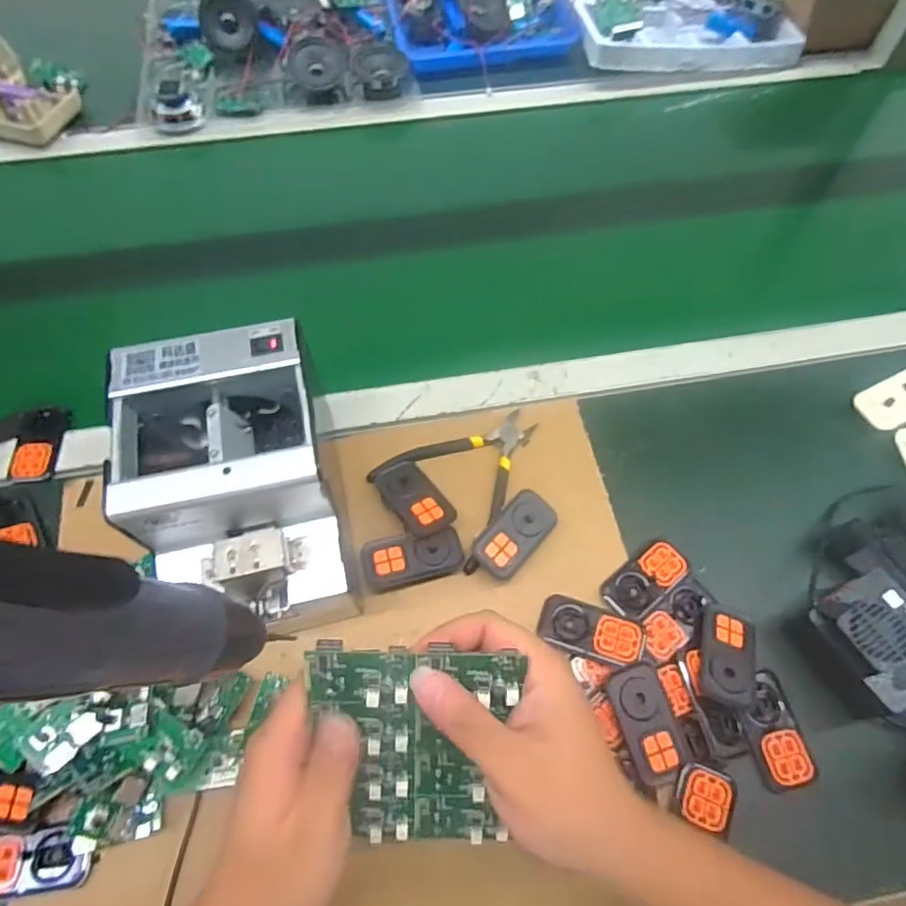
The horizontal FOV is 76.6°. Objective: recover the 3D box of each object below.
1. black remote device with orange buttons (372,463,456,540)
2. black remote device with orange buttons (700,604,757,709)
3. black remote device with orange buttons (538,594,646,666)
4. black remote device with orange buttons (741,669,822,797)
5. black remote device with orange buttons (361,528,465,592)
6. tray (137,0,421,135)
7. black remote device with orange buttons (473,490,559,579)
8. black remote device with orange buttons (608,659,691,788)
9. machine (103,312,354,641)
[{"bbox_3d":[-0.032,0.036,0.468,0.038,0.023,0.073,-31,67,-15],"label":"black remote device with orange buttons"},{"bbox_3d":[0.202,0.145,0.417,0.038,0.015,0.070,18,64,9],"label":"black remote device with orange buttons"},{"bbox_3d":[0.103,0.132,0.424,0.074,0.013,0.036,18,64,9],"label":"black remote device with orange buttons"},{"bbox_3d":[0.227,0.194,0.402,0.039,0.010,0.074,-7,63,-4],"label":"black remote device with orange buttons"},{"bbox_3d":[-0.031,0.083,0.450,0.075,0.025,0.037,-13,63,-7],"label":"black remote device with orange buttons"},{"bbox_3d":[-0.260,-0.609,0.797,0.343,0.055,0.391,-13,63,-7],"label":"tray"},{"bbox_3d":[0.049,0.064,0.453,0.039,0.014,0.075,46,64,0],"label":"black remote device with orange buttons"},{"bbox_3d":[0.134,0.185,0.395,0.036,0.011,0.072,-14,63,-7],"label":"black remote device with orange buttons"},{"bbox_3d":[-0.145,0.028,0.405,0.122,0.142,0.171,-11,63,-6],"label":"machine"}]

